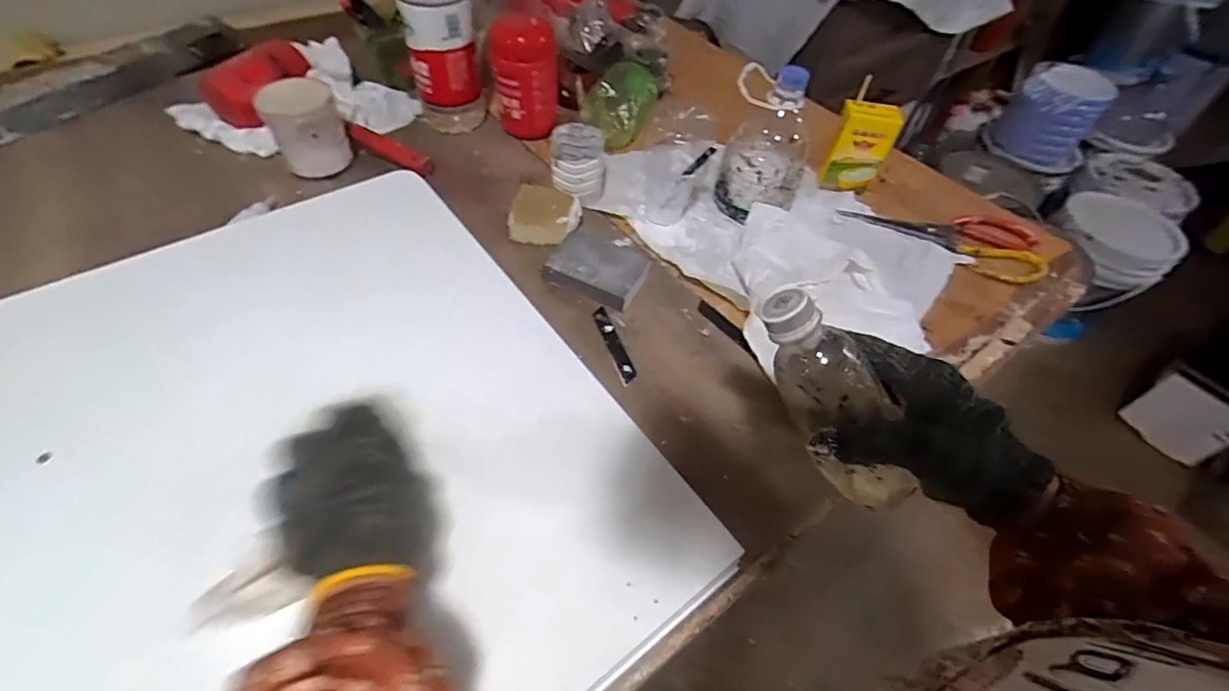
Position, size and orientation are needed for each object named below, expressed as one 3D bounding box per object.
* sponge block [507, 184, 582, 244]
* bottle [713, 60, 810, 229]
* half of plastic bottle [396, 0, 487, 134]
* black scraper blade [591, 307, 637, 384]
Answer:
[{"bbox_3d":[-0.080,-0.148,0.606,0.076,0.046,0.052,9,54,5],"label":"sponge block"},{"bbox_3d":[0.179,-0.233,0.613,0.098,0.163,0.101,20,56,13],"label":"bottle"},{"bbox_3d":[-0.228,-0.387,0.707,0.095,0.171,0.098,-5,54,-5],"label":"half of plastic bottle"},{"bbox_3d":[-0.001,-0.002,0.533,0.015,0.004,0.095,-20,55,-10],"label":"black scraper blade"}]

